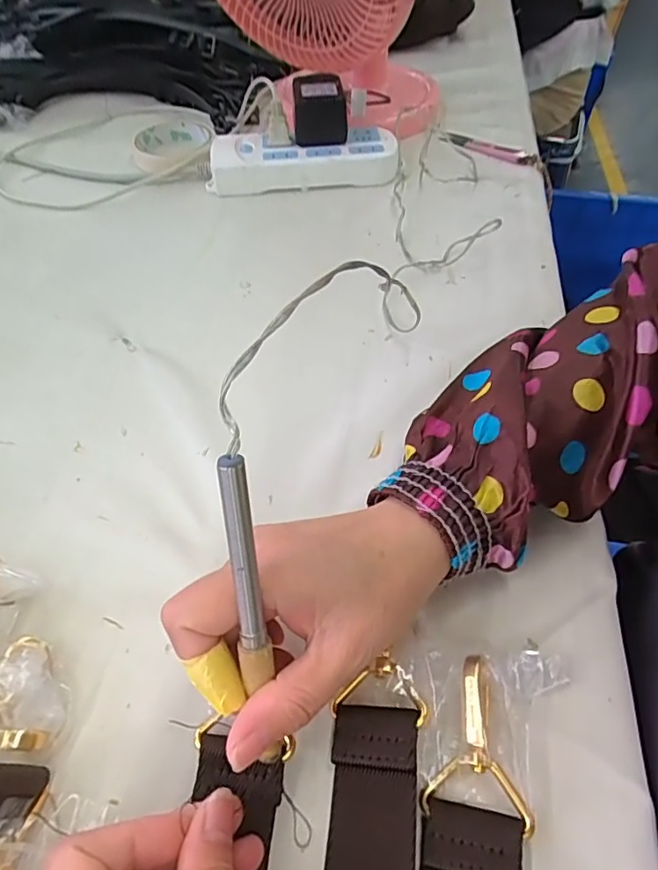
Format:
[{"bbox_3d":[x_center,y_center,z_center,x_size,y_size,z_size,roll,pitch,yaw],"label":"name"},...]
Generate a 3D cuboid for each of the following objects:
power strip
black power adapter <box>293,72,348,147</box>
[{"bbox_3d":[-0.025,-0.274,0.533,0.184,0.034,0.073,2,52,-1],"label":"power strip"},{"bbox_3d":[-0.009,-0.316,0.523,0.051,0.055,0.049,-3,52,-5],"label":"black power adapter"}]

